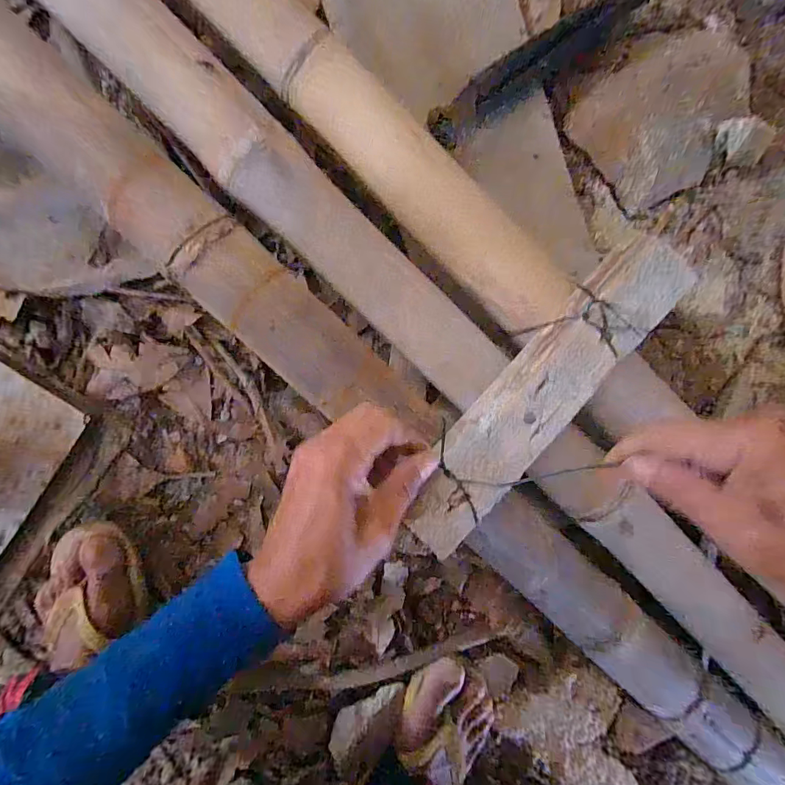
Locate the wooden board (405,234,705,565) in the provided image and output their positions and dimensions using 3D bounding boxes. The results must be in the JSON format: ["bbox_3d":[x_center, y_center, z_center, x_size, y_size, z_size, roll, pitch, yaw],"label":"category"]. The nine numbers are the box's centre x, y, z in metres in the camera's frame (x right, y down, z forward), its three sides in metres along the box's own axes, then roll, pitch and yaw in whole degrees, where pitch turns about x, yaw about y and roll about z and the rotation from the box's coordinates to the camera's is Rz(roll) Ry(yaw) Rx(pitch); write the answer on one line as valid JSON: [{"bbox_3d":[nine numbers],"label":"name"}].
[{"bbox_3d":[0.104,-0.001,0.315,0.054,0.035,0.258,41,89,-7],"label":"wooden board"}]

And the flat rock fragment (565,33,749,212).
[{"bbox_3d":[0.287,-0.292,0.447,0.193,0.009,0.141,-44,97,0],"label":"flat rock fragment"}]

